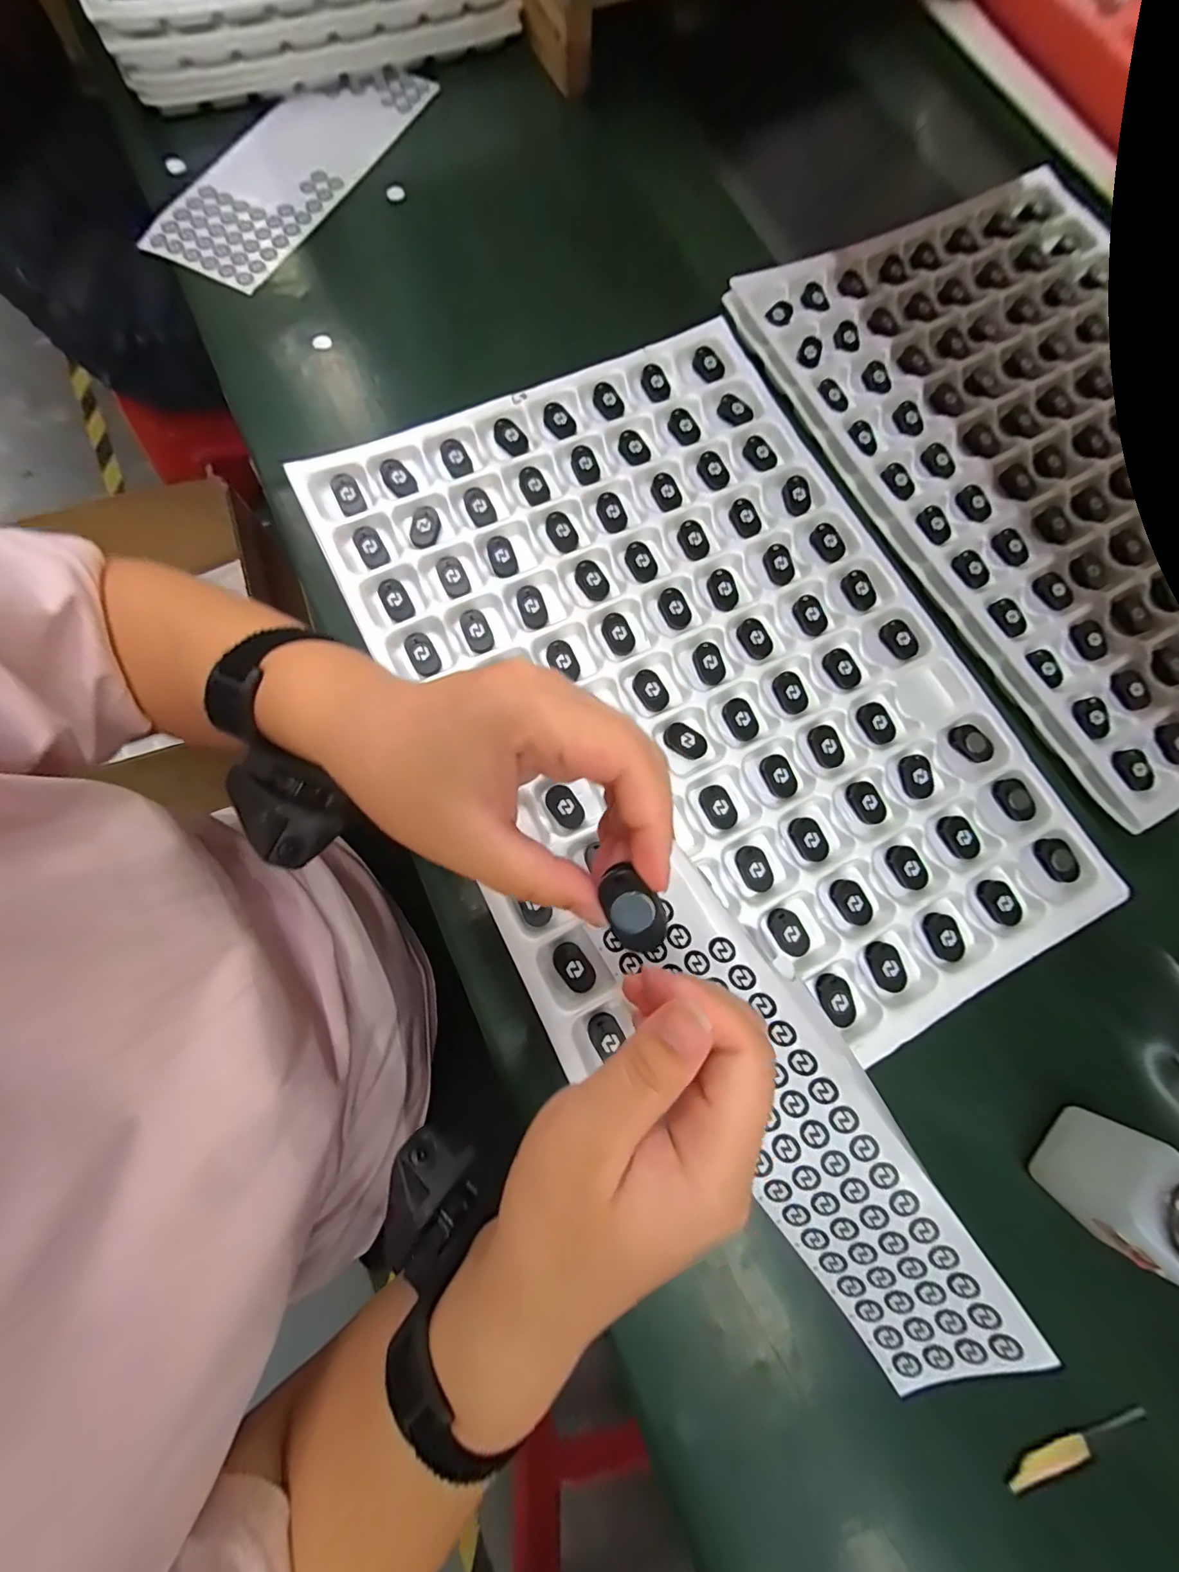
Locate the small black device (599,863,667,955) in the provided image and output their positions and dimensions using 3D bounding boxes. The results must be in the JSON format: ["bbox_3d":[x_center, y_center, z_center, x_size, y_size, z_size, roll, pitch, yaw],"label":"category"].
[{"bbox_3d":[0.015,0.040,0.160,0.017,0.008,0.028,-23,98,5],"label":"small black device"}]

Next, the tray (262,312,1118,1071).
[{"bbox_3d":[0.060,-0.071,0.326,0.340,0.020,0.494,-27,80,-7],"label":"tray"}]

